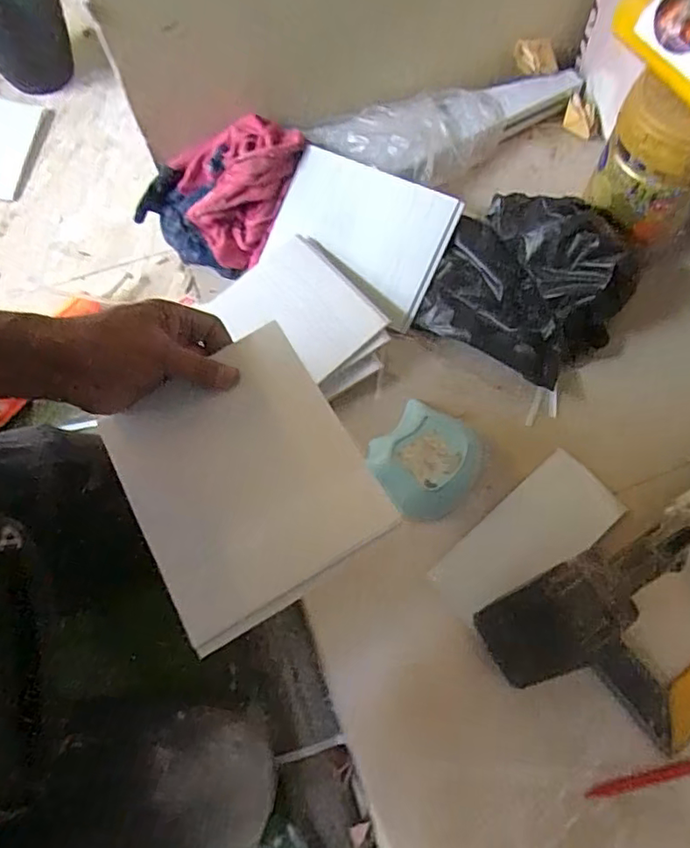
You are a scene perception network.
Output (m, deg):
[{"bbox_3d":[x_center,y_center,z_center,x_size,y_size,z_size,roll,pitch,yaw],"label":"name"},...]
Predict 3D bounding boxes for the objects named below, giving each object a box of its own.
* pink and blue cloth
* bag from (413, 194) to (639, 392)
[{"bbox_3d":[-0.156,-0.274,0.718,0.216,0.119,0.139,-10,67,-3],"label":"pink and blue cloth"},{"bbox_3d":[0.210,-0.165,0.660,0.203,0.093,0.182,29,71,12],"label":"bag"}]

